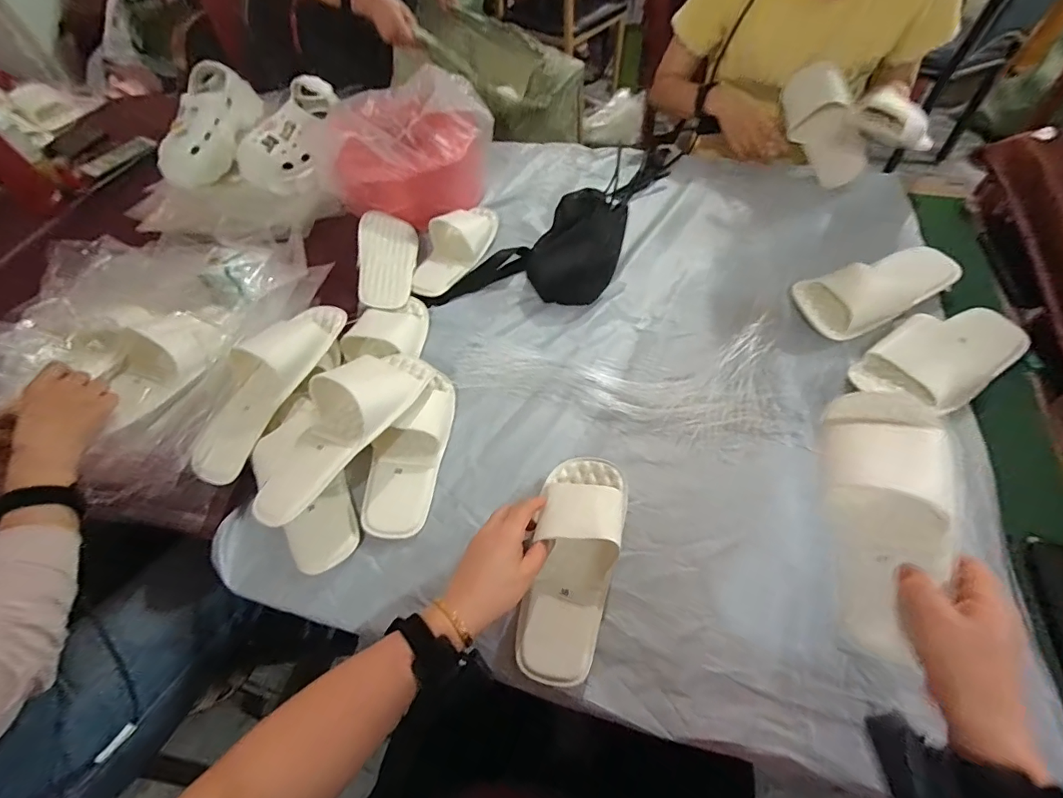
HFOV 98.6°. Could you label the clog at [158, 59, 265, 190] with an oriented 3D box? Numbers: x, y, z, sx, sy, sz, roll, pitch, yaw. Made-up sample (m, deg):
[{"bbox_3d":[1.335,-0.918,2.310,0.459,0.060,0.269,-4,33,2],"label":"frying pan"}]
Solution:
[{"bbox_3d":[-0.652,-0.540,0.920,0.105,0.104,0.263,11,74,10],"label":"clog"}]

